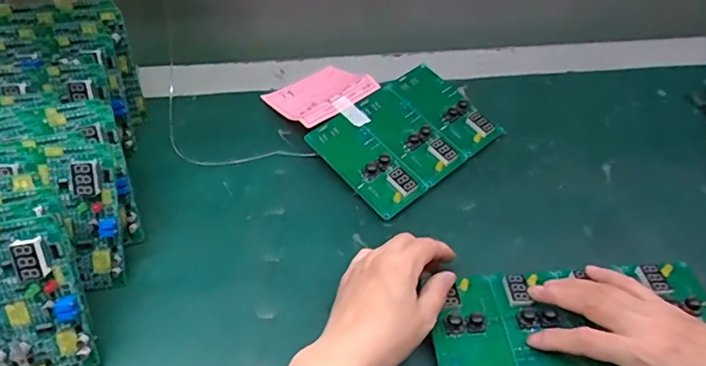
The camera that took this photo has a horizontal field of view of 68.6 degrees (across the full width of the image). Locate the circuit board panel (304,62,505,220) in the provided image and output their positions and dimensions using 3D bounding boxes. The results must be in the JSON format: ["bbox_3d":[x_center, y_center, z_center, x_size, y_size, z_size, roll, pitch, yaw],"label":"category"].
[{"bbox_3d":[0.047,-0.045,0.460,0.146,0.012,0.105,-36,66,-24],"label":"circuit board panel"}]

